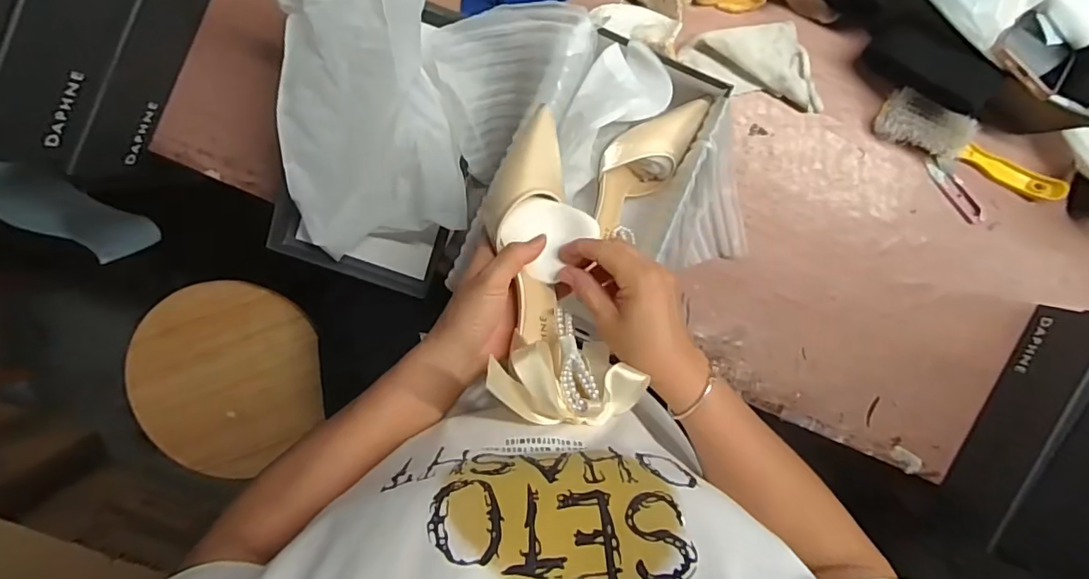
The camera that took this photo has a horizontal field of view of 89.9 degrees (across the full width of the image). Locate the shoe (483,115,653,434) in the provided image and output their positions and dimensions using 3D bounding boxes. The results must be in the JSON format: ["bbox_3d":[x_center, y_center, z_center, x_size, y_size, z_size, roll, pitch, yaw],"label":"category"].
[{"bbox_3d":[0.005,-0.020,0.427,0.104,0.098,0.245,-9,76,0],"label":"shoe"}]

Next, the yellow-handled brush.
[{"bbox_3d":[0.495,-0.154,0.632,0.234,0.040,0.050,27,98,-6],"label":"yellow-handled brush"}]

